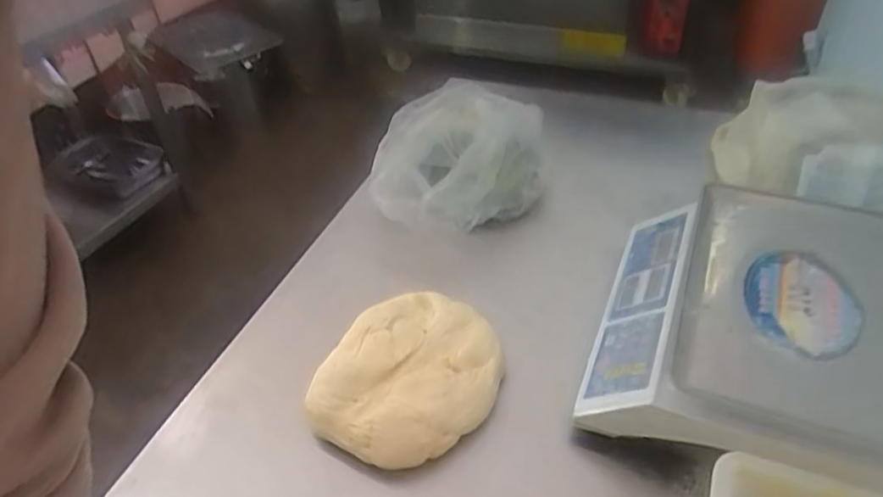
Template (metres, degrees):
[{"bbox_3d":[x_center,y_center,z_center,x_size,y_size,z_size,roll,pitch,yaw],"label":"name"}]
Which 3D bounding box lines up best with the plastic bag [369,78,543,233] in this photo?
[{"bbox_3d":[0.034,-0.154,1.010,0.256,0.080,0.340,2,42,7],"label":"plastic bag"}]

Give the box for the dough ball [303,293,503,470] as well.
[{"bbox_3d":[-0.035,0.141,0.720,0.186,0.062,0.222,19,46,25],"label":"dough ball"}]

